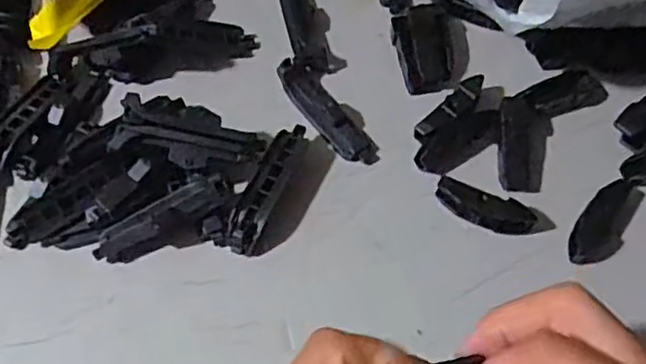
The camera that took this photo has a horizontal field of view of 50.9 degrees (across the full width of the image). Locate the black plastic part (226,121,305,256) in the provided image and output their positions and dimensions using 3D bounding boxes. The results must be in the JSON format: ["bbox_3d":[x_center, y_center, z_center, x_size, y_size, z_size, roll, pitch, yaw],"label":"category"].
[{"bbox_3d":[-0.031,0.002,0.360,0.016,0.015,0.075,19,63,10],"label":"black plastic part"}]

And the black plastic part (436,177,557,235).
[{"bbox_3d":[0.090,0.014,0.355,0.062,0.014,0.018,16,62,8],"label":"black plastic part"}]

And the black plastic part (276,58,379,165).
[{"bbox_3d":[0.002,-0.041,0.386,0.022,0.012,0.078,-33,67,-17],"label":"black plastic part"}]

